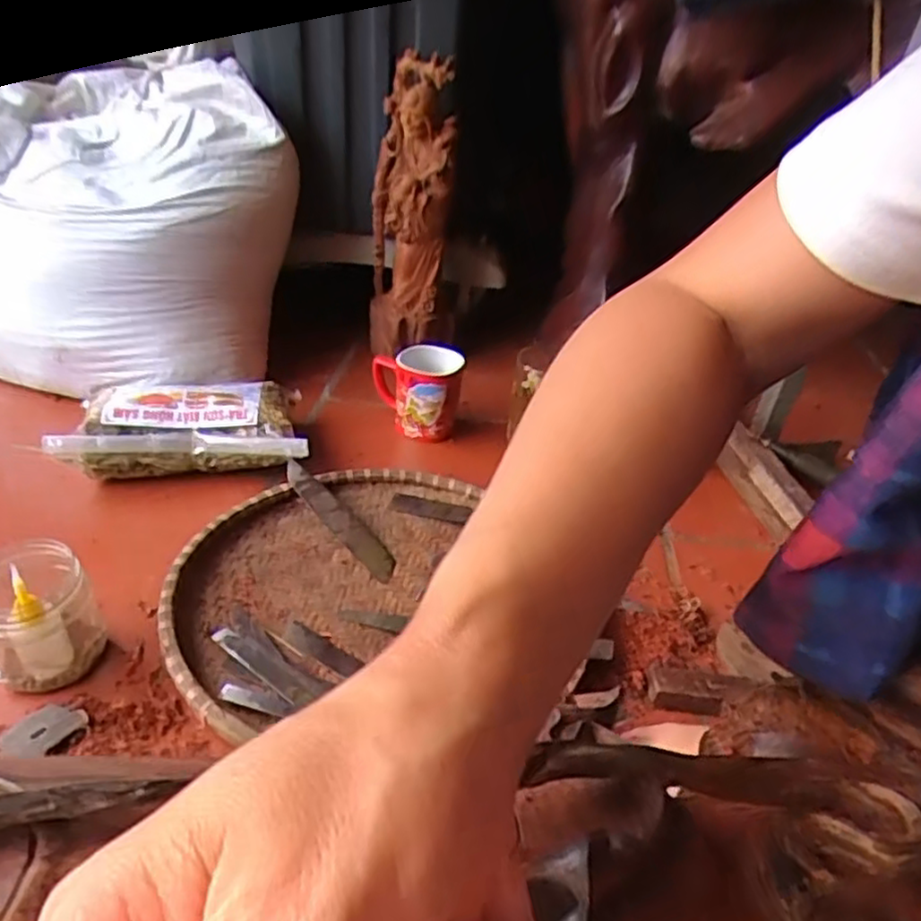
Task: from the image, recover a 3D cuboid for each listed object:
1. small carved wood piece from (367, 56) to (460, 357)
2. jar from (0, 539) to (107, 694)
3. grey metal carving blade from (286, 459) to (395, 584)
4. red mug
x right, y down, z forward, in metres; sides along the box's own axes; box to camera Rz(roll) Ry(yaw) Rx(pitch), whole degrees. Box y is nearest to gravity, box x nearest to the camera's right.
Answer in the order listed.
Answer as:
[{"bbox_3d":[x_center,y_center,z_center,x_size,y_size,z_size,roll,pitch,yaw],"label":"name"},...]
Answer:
[{"bbox_3d":[-0.062,-0.290,0.896,0.097,0.371,0.092,-1,32,-8],"label":"small carved wood piece"},{"bbox_3d":[-0.299,0.108,0.506,0.071,0.097,0.067,3,32,-2],"label":"jar"},{"bbox_3d":[-0.114,0.053,0.675,0.028,0.011,0.168,-21,49,-38],"label":"grey metal carving blade"},{"bbox_3d":[-0.051,-0.080,0.837,0.104,0.094,0.081,4,32,1],"label":"red mug"}]

